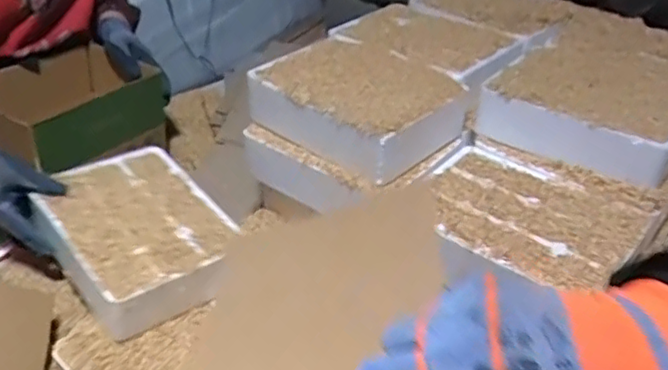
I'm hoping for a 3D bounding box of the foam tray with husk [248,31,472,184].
[{"bbox_3d":[0.033,-0.110,0.848,0.226,0.079,0.188,29,43,31],"label":"foam tray with husk"}]

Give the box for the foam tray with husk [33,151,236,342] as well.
[{"bbox_3d":[-0.245,0.060,0.802,0.182,0.083,0.234,-25,45,-34],"label":"foam tray with husk"}]

